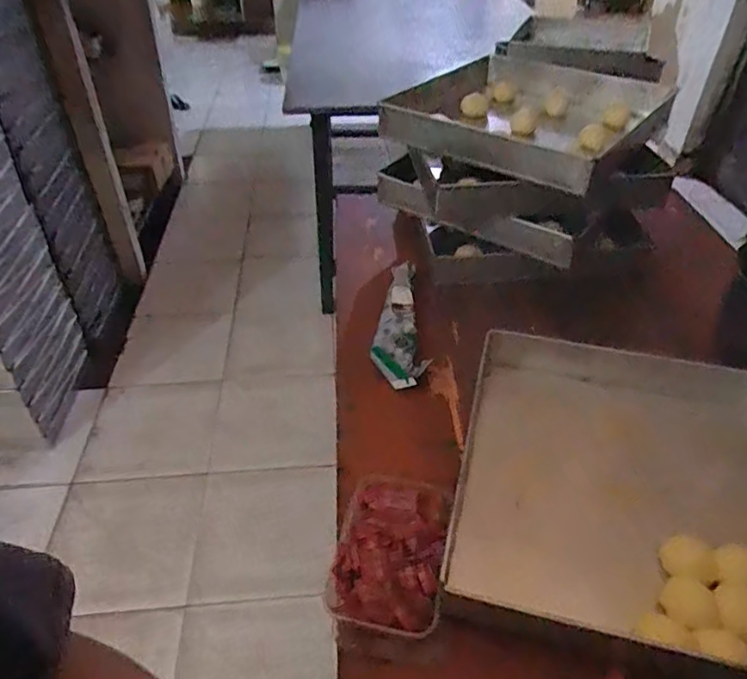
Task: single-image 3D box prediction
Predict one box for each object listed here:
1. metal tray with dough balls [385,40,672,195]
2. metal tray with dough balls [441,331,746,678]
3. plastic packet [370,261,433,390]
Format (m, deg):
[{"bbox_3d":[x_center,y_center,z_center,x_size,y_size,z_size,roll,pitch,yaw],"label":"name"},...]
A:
[{"bbox_3d":[0.297,-0.421,1.092,0.424,0.099,0.382,29,48,29],"label":"metal tray with dough balls"},{"bbox_3d":[0.320,0.173,0.686,0.416,0.060,0.416,9,41,10],"label":"metal tray with dough balls"},{"bbox_3d":[0.045,-0.029,0.944,0.085,0.040,0.298,2,40,3],"label":"plastic packet"}]

